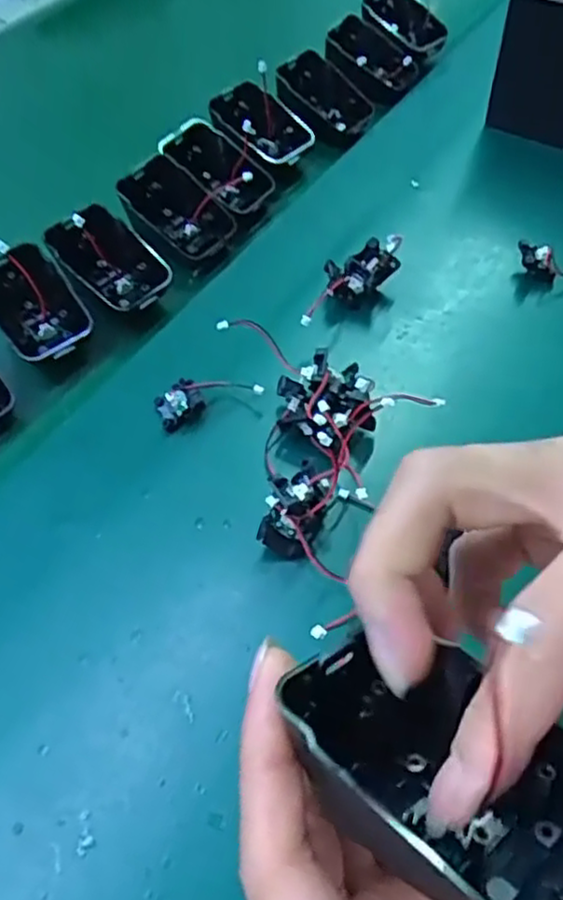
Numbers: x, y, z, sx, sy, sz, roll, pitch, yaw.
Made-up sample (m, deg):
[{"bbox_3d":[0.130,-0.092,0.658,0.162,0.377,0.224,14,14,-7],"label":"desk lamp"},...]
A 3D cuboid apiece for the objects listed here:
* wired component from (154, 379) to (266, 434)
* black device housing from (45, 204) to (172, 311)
[{"bbox_3d":[-0.037,-0.028,0.355,0.050,0.012,0.023,-17,57,-12],"label":"wired component"},{"bbox_3d":[-0.099,-0.108,0.409,0.068,0.021,0.043,44,74,-2],"label":"black device housing"}]

